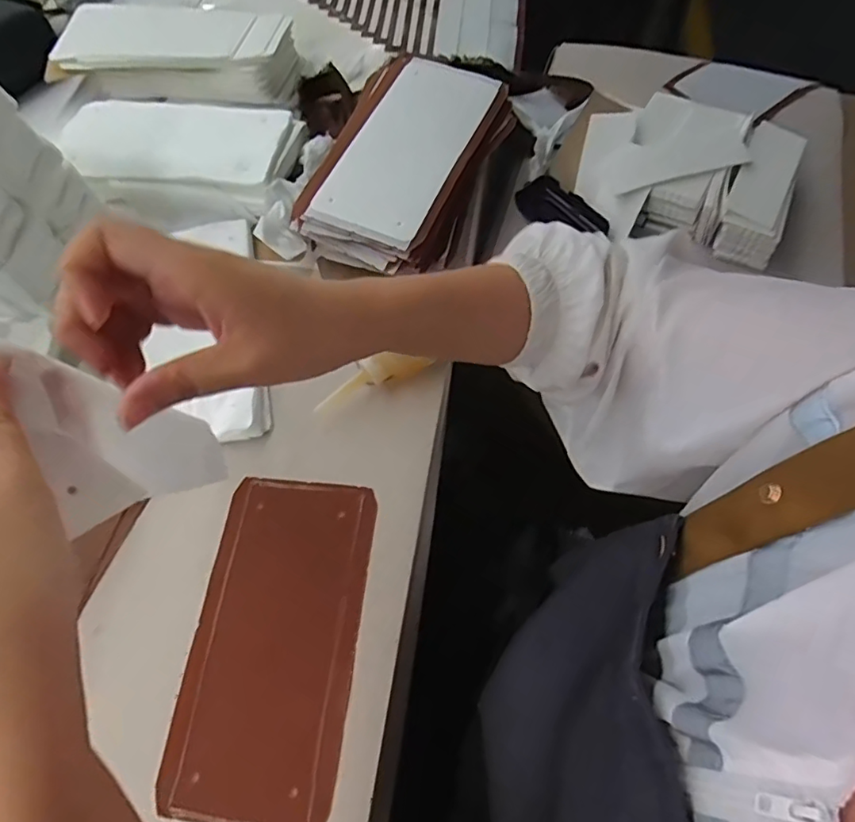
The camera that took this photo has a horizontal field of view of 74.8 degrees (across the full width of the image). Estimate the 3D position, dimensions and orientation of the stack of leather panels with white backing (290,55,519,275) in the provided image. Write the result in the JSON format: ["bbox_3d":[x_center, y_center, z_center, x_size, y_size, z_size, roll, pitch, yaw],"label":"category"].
[{"bbox_3d":[-0.025,-0.262,0.602,0.164,0.068,0.253,21,67,11],"label":"stack of leather panels with white backing"}]

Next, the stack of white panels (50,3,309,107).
[{"bbox_3d":[-0.304,-0.450,0.703,0.300,0.062,0.110,7,65,5],"label":"stack of white panels"}]

